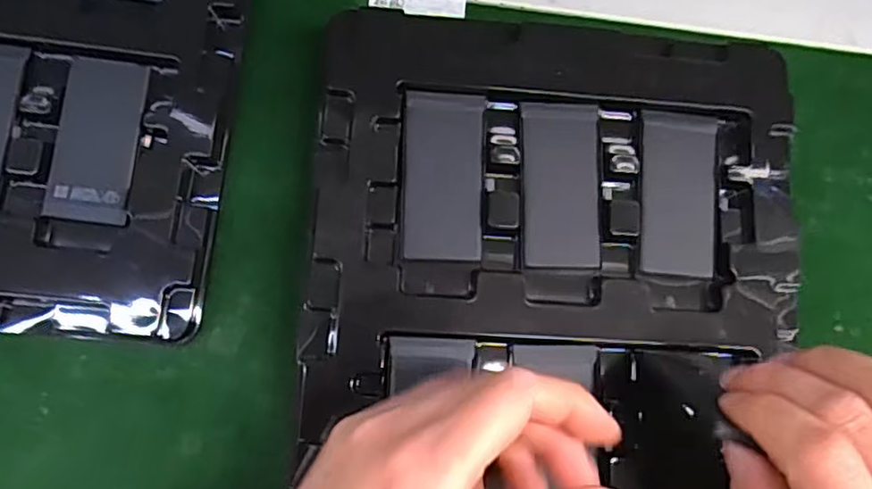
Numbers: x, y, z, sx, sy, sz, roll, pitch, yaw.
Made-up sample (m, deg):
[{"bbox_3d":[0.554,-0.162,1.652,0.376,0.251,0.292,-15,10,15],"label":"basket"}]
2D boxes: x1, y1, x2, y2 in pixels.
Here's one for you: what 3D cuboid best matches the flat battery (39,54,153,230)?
[{"bbox_3d":[-0.156,-0.049,0.295,0.034,0.004,0.076,6,83,-5],"label":"flat battery"}]

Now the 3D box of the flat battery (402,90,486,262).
[{"bbox_3d":[0.004,-0.031,0.286,0.035,0.004,0.075,3,83,-5],"label":"flat battery"}]

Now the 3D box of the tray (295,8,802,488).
[{"bbox_3d":[0.052,0.033,0.282,0.213,0.021,0.277,5,83,-5],"label":"tray"}]

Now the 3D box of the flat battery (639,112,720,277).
[{"bbox_3d":[0.113,-0.024,0.295,0.034,0.006,0.075,4,83,-5],"label":"flat battery"}]

